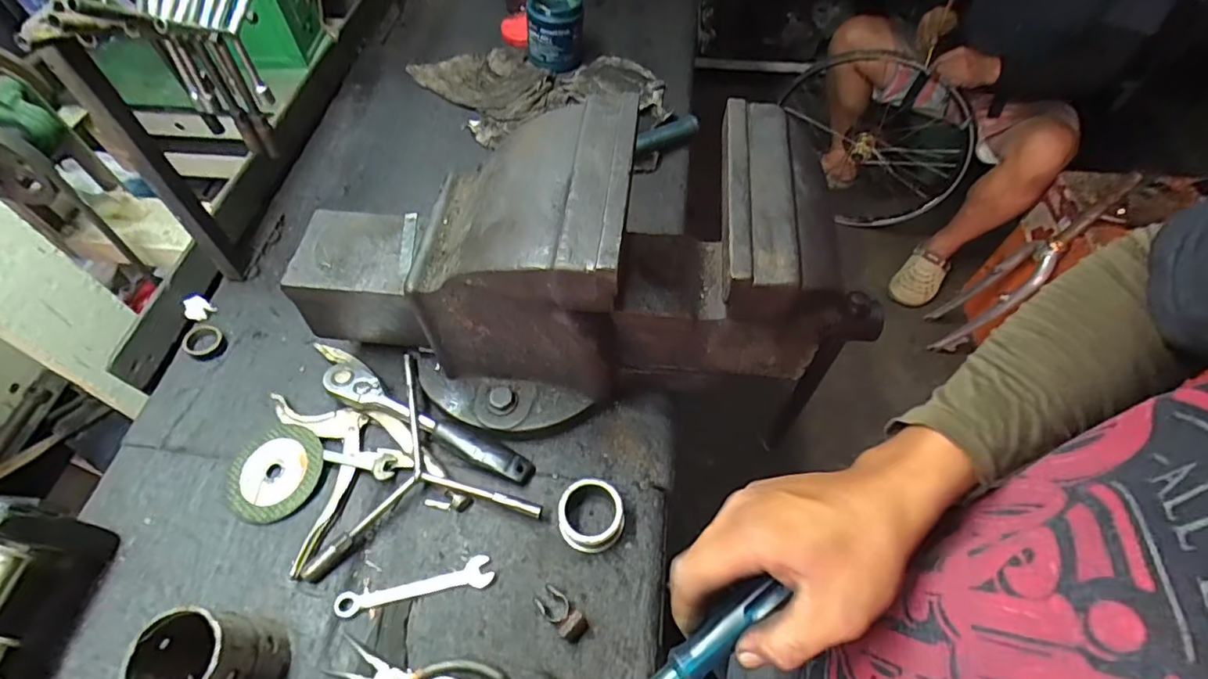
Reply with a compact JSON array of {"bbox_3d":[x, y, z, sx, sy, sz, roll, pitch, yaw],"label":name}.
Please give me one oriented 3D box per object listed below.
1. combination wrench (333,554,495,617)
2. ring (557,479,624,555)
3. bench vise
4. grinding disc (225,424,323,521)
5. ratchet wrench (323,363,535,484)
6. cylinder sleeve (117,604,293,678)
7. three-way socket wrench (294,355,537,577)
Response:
[{"bbox_3d":[-0.174,0.228,0.523,0.141,0.012,0.026,-9,57,-6],"label":"combination wrench"},{"bbox_3d":[-0.012,0.168,0.545,0.062,0.034,0.063,0,57,0],"label":"ring"},{"bbox_3d":[-0.033,-0.049,0.548,0.547,0.276,0.189,0,57,0],"label":"bench vise"},{"bbox_3d":[-0.341,0.136,0.581,0.095,0.009,0.097,-3,62,6],"label":"grinding disc"},{"bbox_3d":[-0.203,0.082,0.603,0.281,0.034,0.045,24,60,15],"label":"ratchet wrench"},{"bbox_3d":[-0.306,0.254,0.445,0.064,0.117,0.066,0,57,0],"label":"cylinder sleeve"},{"bbox_3d":[-0.195,0.114,0.579,0.220,0.041,0.196,-14,58,-9],"label":"three-way socket wrench"}]

